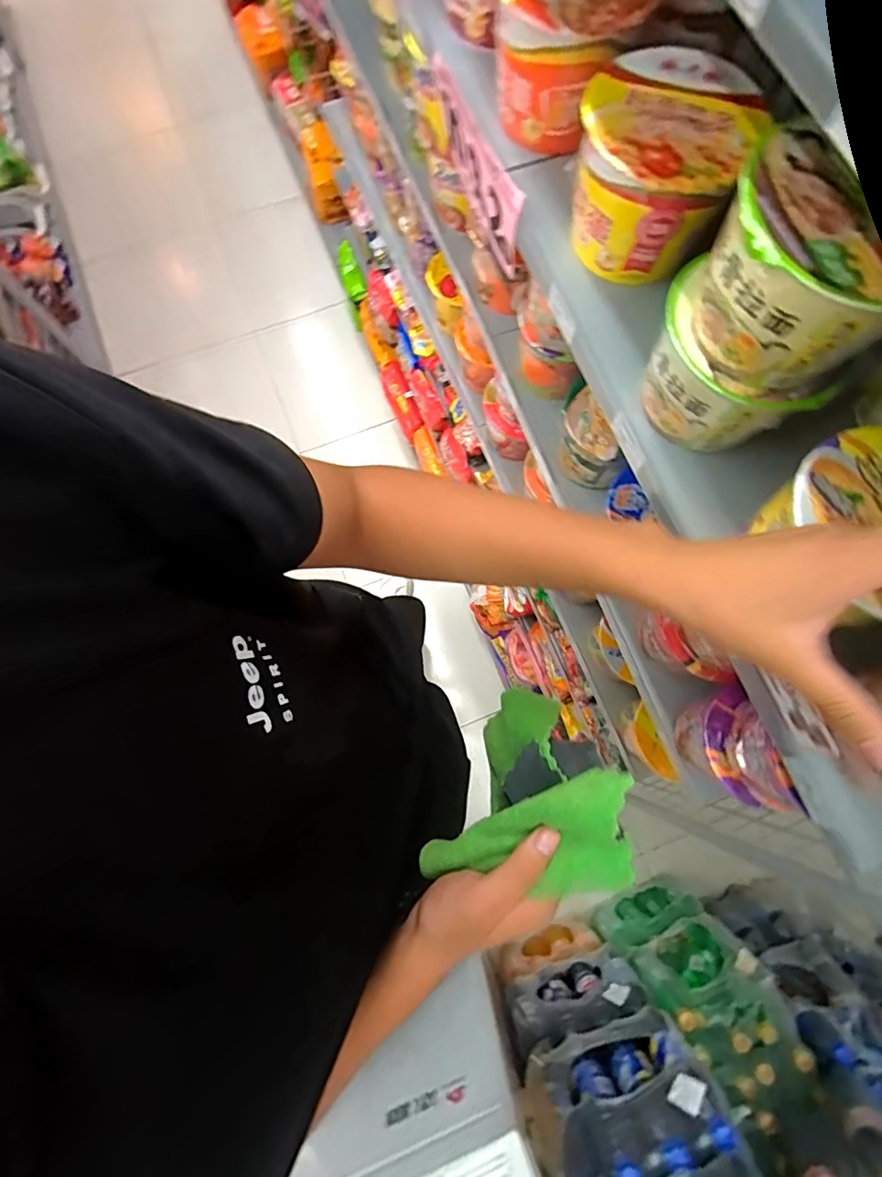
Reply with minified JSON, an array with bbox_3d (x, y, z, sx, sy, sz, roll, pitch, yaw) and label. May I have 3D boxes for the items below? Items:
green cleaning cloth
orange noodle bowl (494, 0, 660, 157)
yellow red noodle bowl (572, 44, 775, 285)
[{"bbox_3d":[0.047,0.138,0.368,0.117,0.171,0.120,-3,77,-2],"label":"green cleaning cloth"},{"bbox_3d":[0.118,-0.523,0.498,0.141,0.104,0.142,0,77,-1],"label":"orange noodle bowl"},{"bbox_3d":[0.178,-0.364,0.461,0.125,0.107,0.143,11,77,2],"label":"yellow red noodle bowl"}]

